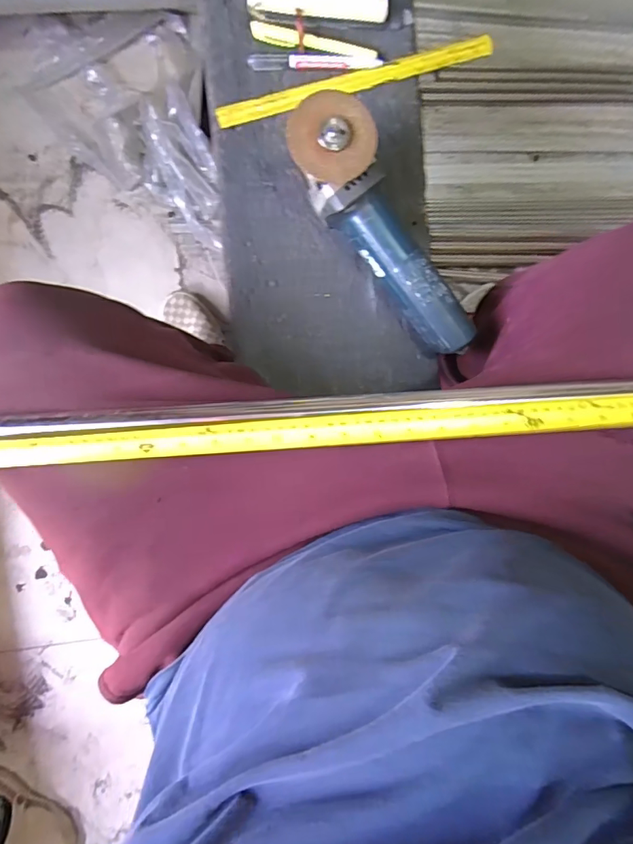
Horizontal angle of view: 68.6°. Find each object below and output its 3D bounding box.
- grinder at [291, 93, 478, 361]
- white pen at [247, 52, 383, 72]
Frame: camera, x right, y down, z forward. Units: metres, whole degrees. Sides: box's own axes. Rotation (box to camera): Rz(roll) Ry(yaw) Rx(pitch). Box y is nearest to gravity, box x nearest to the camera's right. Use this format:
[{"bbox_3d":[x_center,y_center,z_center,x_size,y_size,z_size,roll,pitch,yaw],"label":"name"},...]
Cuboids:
[{"bbox_3d":[0.075,-0.204,0.513,0.084,0.097,0.284,-39,98,-2],"label":"grinder"},{"bbox_3d":[-0.001,-0.408,0.526,0.148,0.011,0.019,-4,95,-6],"label":"white pen"}]

